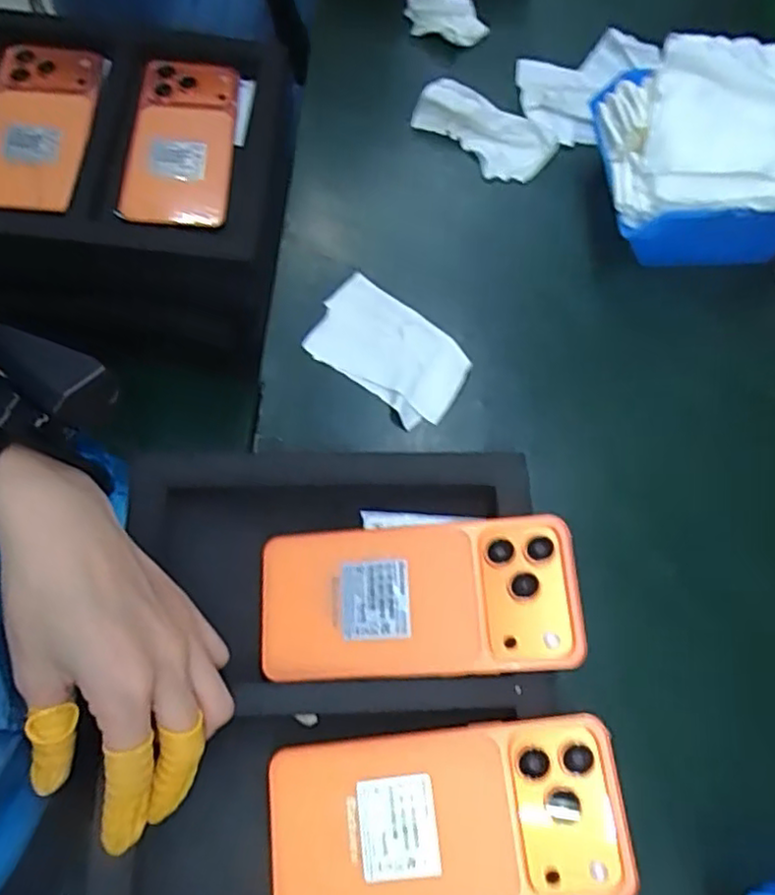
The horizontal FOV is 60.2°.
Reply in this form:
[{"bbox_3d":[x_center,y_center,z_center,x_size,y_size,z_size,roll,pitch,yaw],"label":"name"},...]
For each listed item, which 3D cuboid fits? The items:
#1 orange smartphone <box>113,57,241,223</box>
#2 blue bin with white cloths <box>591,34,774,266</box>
[{"bbox_3d":[-0.160,-0.233,0.518,0.077,0.017,0.144,5,75,-10],"label":"orange smartphone"},{"bbox_3d":[0.217,-0.194,0.451,0.132,0.087,0.126,-6,70,-5],"label":"blue bin with white cloths"}]

